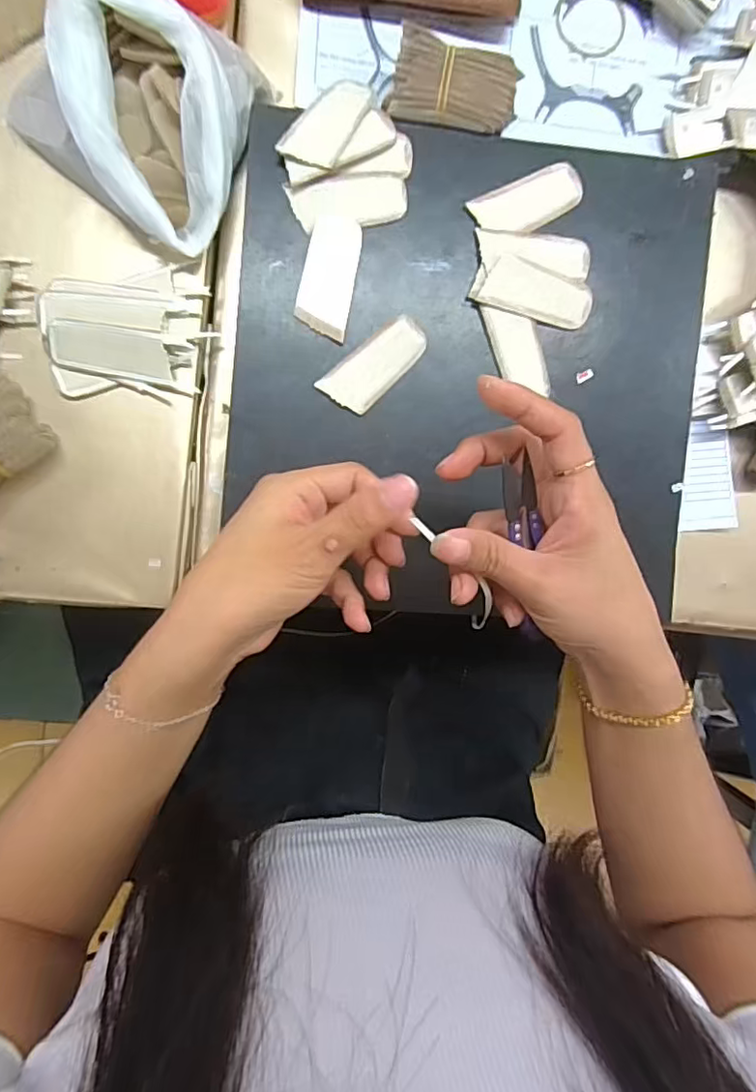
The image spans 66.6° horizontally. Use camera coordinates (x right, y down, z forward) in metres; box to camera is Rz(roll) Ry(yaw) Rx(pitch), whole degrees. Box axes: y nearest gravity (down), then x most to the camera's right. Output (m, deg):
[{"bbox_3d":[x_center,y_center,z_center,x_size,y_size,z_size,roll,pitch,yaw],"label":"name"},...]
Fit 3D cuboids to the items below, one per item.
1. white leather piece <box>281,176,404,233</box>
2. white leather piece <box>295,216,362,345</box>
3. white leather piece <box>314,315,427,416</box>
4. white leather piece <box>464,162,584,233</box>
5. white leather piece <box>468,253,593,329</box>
[{"bbox_3d":[-0.017,-0.212,0.354,0.071,0.004,0.027,-11,97,-4],"label":"white leather piece"},{"bbox_3d":[-0.030,-0.166,0.354,0.032,0.004,0.070,10,95,-7],"label":"white leather piece"},{"bbox_3d":[-0.001,-0.114,0.361,0.071,0.004,0.033,-44,99,0],"label":"white leather piece"},{"bbox_3d":[0.096,-0.219,0.366,0.071,0.004,0.032,-26,92,-1],"label":"white leather piece"},{"bbox_3d":[0.100,-0.162,0.366,0.075,0.004,0.032,14,96,-9],"label":"white leather piece"}]

